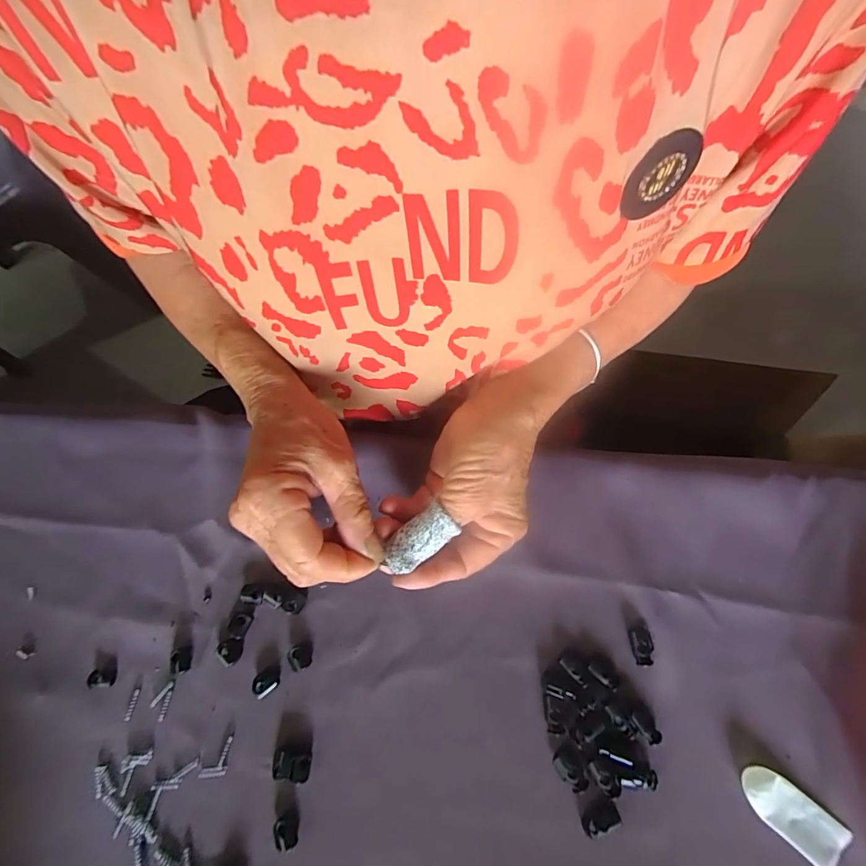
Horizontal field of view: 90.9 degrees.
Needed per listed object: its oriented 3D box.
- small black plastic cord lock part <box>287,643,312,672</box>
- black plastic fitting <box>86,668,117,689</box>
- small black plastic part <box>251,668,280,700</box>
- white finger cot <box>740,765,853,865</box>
[{"bbox_3d":[-0.083,0.141,0.267,0.014,0.005,0.015,-1,69,2],"label":"small black plastic cord lock part"},{"bbox_3d":[-0.206,0.153,0.265,0.015,0.006,0.010,-6,69,0],"label":"black plastic fitting"},{"bbox_3d":[-0.103,0.154,0.262,0.018,0.005,0.013,-37,72,-11],"label":"small black plastic part"},{"bbox_3d":[0.197,0.208,0.232,0.054,0.008,0.026,37,75,15],"label":"white finger cot"}]

